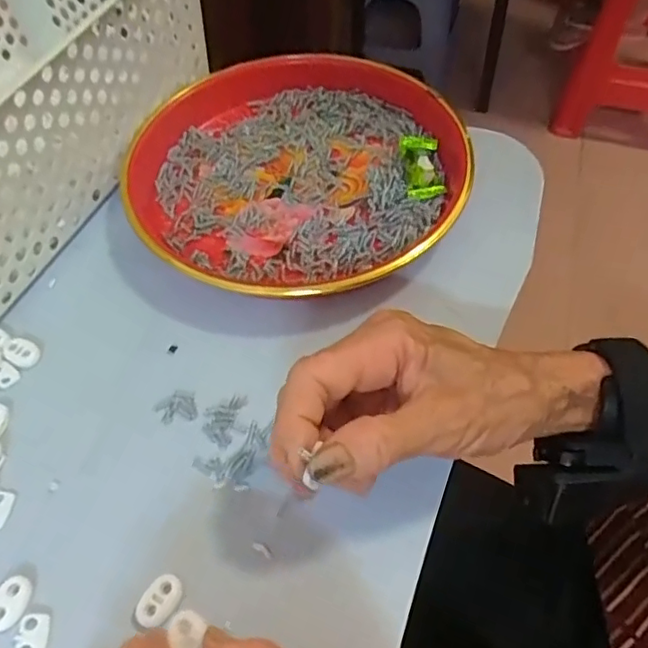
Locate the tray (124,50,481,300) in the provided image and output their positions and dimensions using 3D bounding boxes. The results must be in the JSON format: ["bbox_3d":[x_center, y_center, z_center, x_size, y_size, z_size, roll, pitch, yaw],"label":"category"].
[{"bbox_3d":[-0.017,-0.100,0.395,0.218,0.039,0.203,-8,54,-4],"label":"tray"}]

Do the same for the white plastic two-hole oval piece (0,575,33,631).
[{"bbox_3d":[-0.137,0.120,0.259,0.015,0.004,0.022,5,54,6],"label":"white plastic two-hole oval piece"}]

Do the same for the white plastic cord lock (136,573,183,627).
[{"bbox_3d":[-0.071,0.118,0.257,0.016,0.004,0.021,23,57,18],"label":"white plastic cord lock"}]

